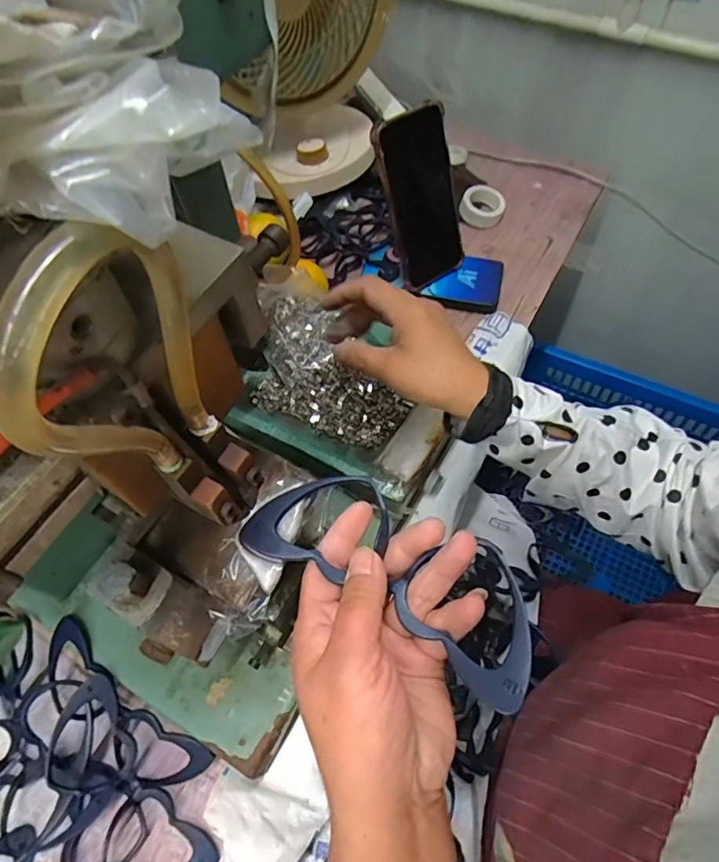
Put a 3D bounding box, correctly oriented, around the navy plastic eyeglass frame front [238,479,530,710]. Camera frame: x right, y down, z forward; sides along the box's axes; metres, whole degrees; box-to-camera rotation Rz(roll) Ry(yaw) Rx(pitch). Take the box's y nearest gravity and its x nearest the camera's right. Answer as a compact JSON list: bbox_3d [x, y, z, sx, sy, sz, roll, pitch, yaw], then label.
[{"bbox_3d":[0.016,0.063,0.248,0.150,0.005,0.062,26,64,23],"label":"navy plastic eyeglass frame front"}]

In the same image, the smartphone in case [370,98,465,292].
[{"bbox_3d":[0.064,-0.234,0.524,0.077,0.170,0.019,-27,44,-10],"label":"smartphone in case"}]

